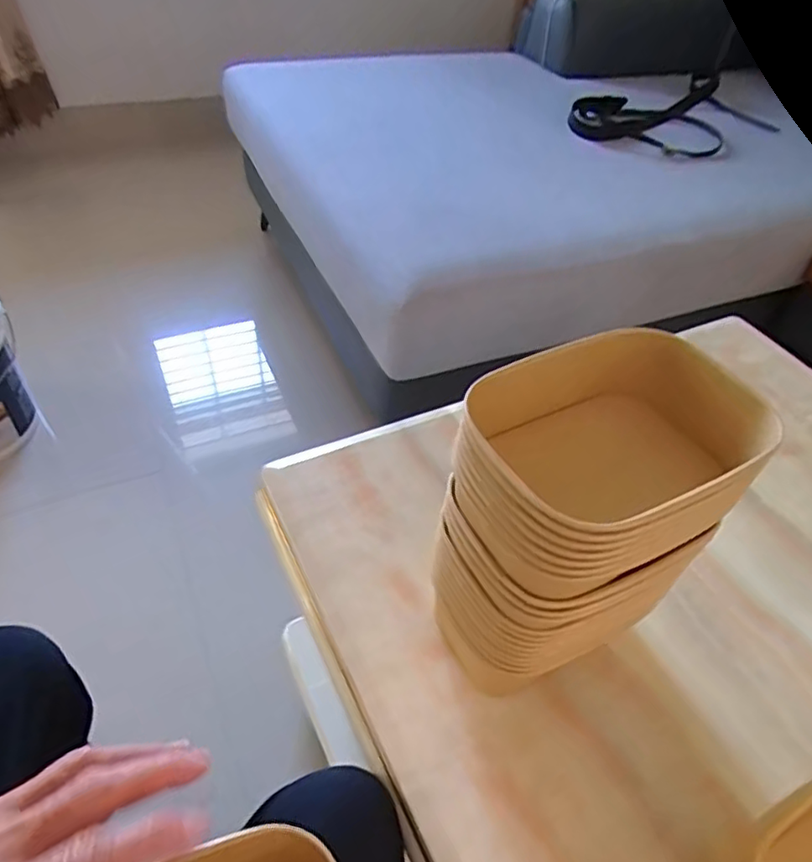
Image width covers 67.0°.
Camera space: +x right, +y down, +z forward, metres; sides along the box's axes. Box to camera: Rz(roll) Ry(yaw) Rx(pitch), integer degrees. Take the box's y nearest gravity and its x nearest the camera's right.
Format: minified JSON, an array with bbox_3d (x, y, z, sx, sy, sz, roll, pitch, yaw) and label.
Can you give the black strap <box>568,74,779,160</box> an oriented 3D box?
[{"bbox_3d":[0.589,-0.676,1.311,0.479,0.031,0.249,-27,56,-28],"label":"black strap"}]

